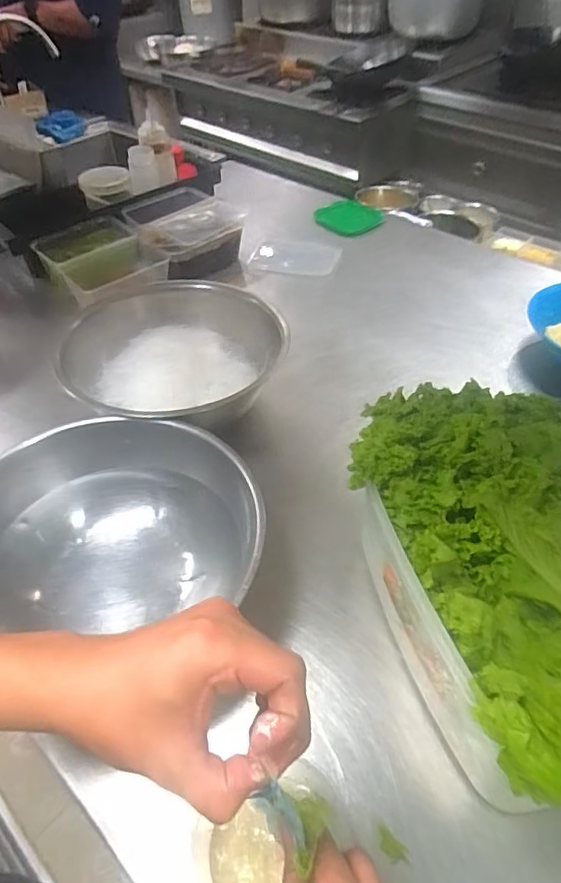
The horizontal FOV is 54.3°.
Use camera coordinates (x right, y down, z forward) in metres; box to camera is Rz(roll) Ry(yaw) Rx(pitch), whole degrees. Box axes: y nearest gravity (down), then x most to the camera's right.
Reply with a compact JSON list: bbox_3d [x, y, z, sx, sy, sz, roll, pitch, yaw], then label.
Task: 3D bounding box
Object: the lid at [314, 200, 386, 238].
[{"bbox_3d":[0.151,-0.485,1.183,0.139,0.014,0.137,-2,49,2],"label":"lid"}]

